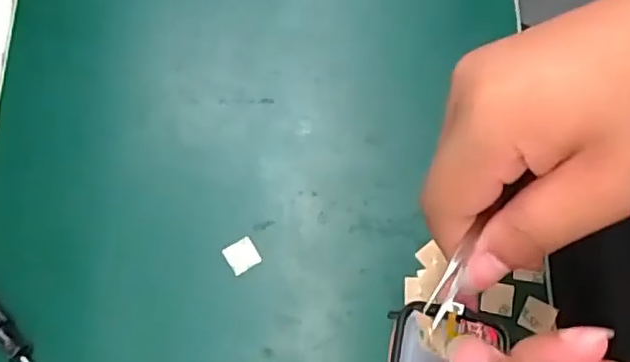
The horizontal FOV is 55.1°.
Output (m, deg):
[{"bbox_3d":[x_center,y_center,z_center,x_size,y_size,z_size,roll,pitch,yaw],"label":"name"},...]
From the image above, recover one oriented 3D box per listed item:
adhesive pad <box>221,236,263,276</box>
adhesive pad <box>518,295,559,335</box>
[{"bbox_3d":[-0.038,0.038,0.311,0.016,0.004,0.016,-32,74,-9],"label":"adhesive pad"},{"bbox_3d":[0.109,0.066,0.295,0.016,0.004,0.016,29,75,11],"label":"adhesive pad"}]

